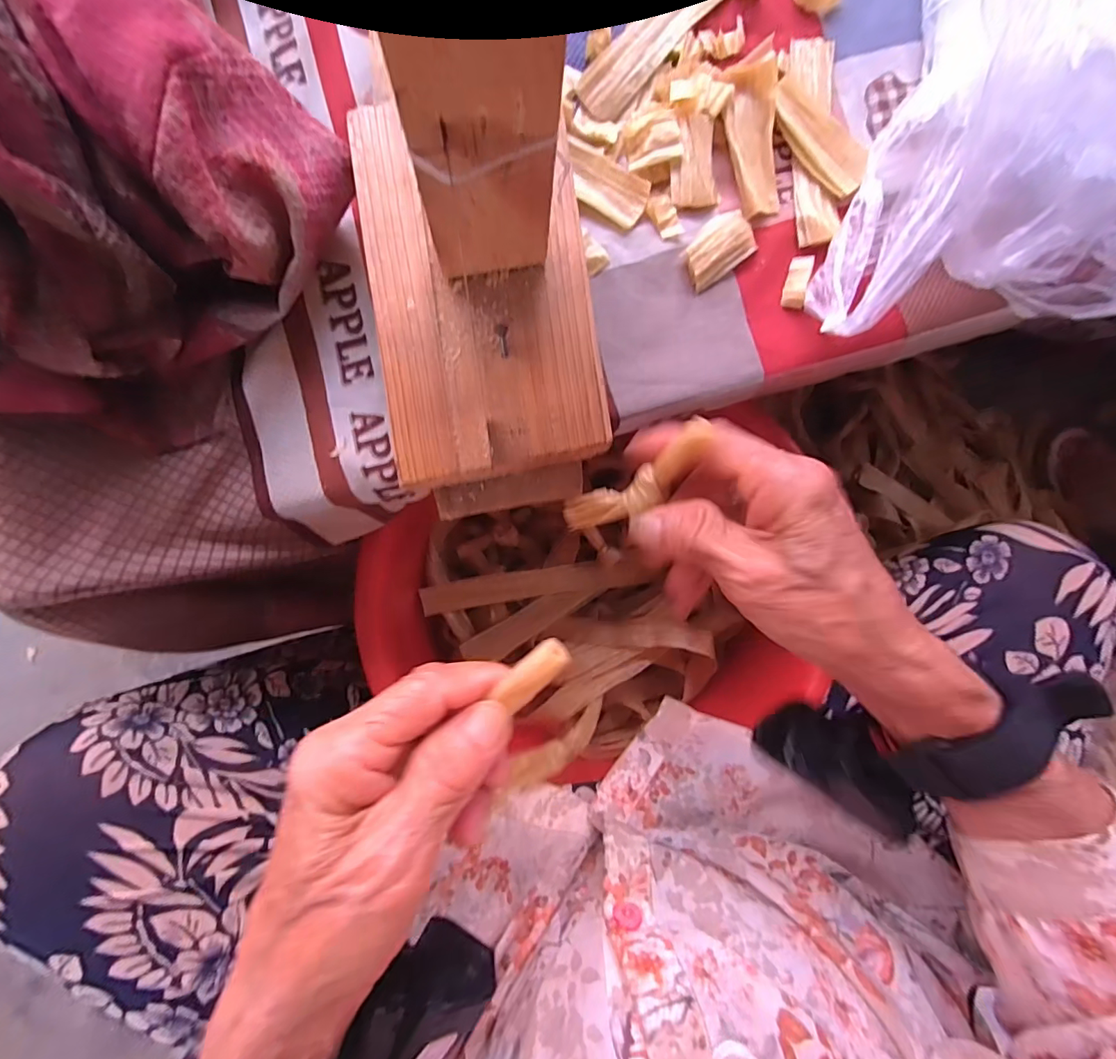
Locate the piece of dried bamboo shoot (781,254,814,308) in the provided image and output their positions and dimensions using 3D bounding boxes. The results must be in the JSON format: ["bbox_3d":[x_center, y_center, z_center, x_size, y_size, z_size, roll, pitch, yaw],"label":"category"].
[{"bbox_3d":[0.120,-0.124,0.252,0.009,0.007,0.027,13,87,-2],"label":"piece of dried bamboo shoot"}]

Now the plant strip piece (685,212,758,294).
[{"bbox_3d":[0.079,-0.139,0.248,0.037,0.009,0.024,-36,90,-4],"label":"plant strip piece"}]

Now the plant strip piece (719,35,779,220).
[{"bbox_3d":[0.096,-0.195,0.247,0.026,0.013,0.076,-5,88,-3],"label":"plant strip piece"}]

